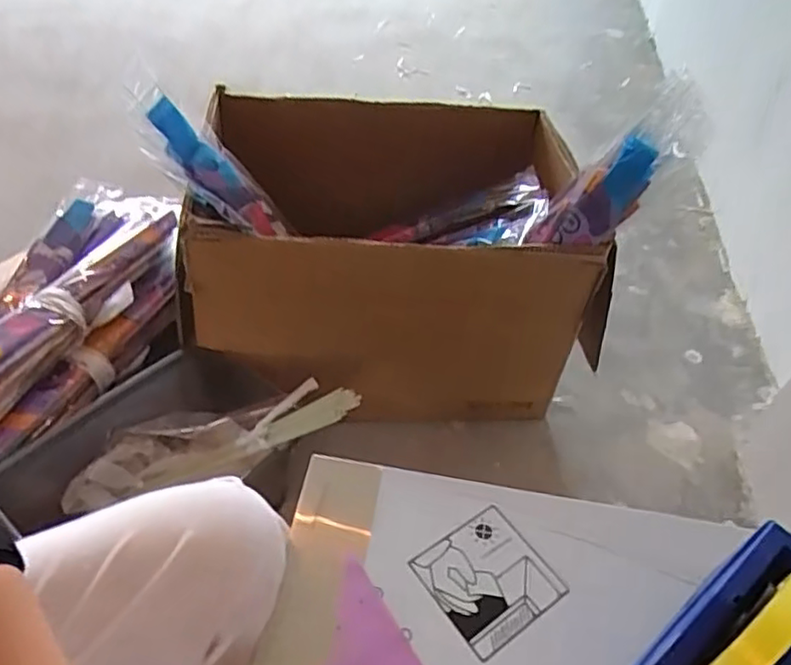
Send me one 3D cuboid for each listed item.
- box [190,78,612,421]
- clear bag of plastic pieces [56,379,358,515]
[{"bbox_3d":[0.012,-0.092,1.125,0.686,0.373,0.459,8,45,2],"label":"box"},{"bbox_3d":[-0.251,0.156,0.948,0.434,0.106,0.140,-18,42,14],"label":"clear bag of plastic pieces"}]

